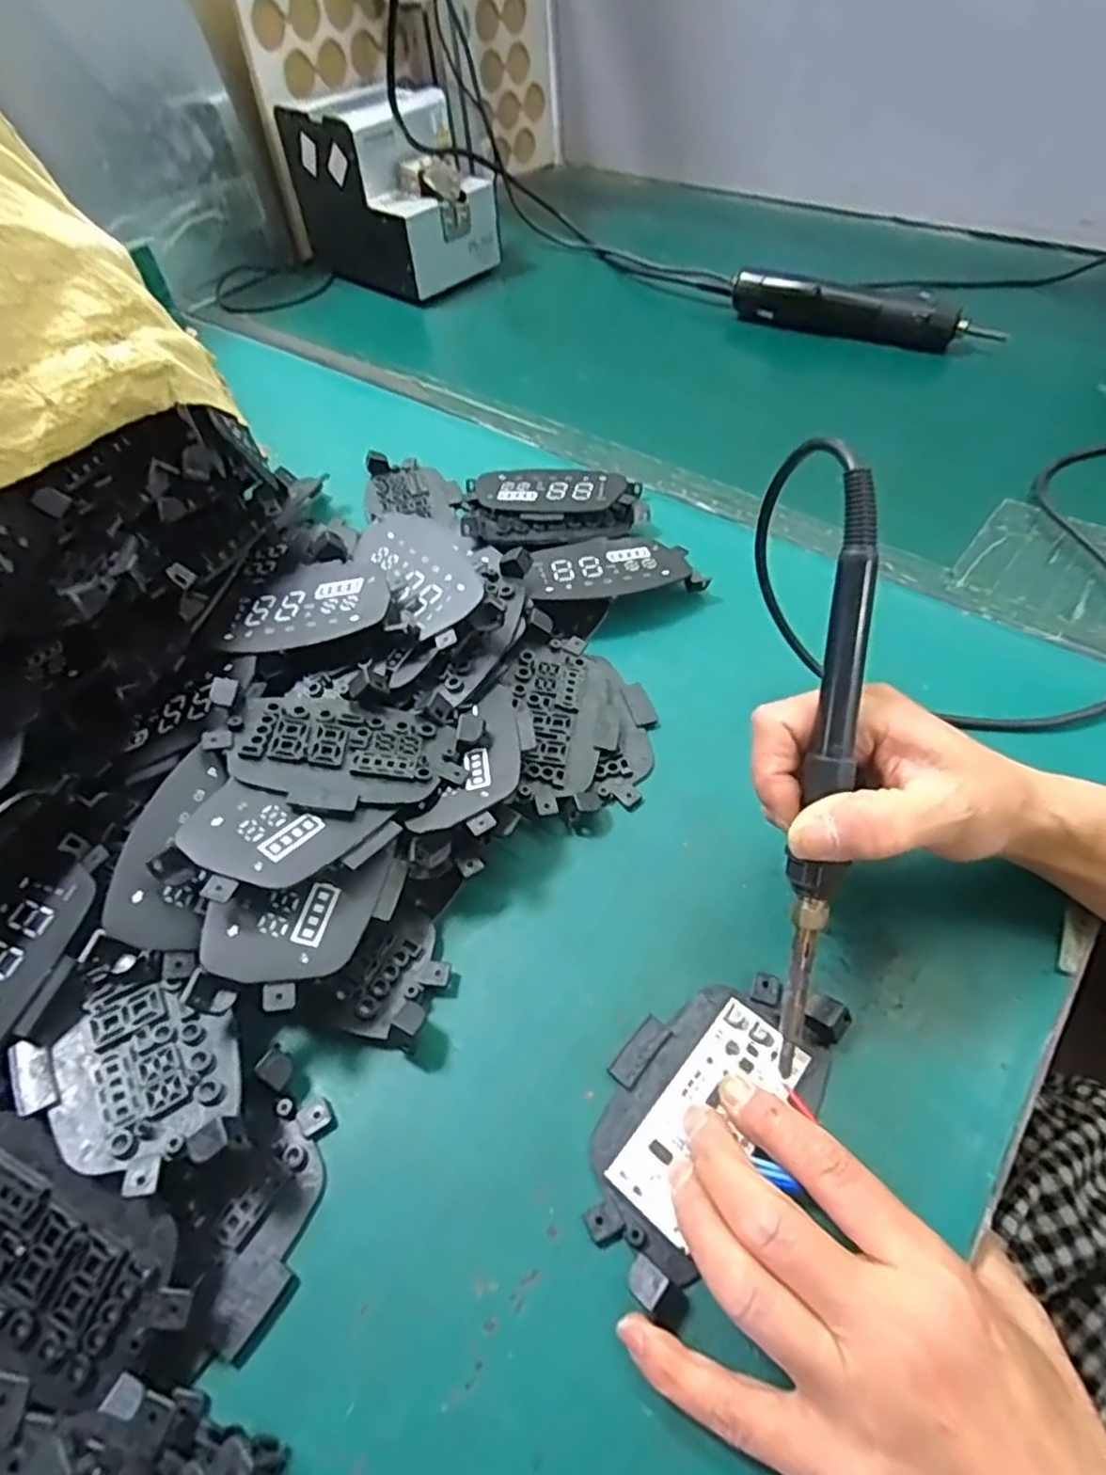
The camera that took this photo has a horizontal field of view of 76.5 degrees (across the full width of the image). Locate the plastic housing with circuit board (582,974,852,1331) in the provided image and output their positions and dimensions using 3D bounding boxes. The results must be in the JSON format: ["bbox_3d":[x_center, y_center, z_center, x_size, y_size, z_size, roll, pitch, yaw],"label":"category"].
[{"bbox_3d":[0.055,0.134,0.262,0.063,0.012,0.119,36,63,27],"label":"plastic housing with circuit board"}]

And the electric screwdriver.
[{"bbox_3d":[0.272,-0.382,0.629,0.232,0.039,0.031,21,58,20],"label":"electric screwdriver"}]

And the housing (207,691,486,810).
[{"bbox_3d":[-0.094,0.004,0.319,0.110,0.009,0.071,6,44,-7],"label":"housing"}]

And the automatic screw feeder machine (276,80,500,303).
[{"bbox_3d":[-0.172,-0.583,0.748,0.199,0.148,0.127,35,64,27],"label":"automatic screw feeder machine"}]

